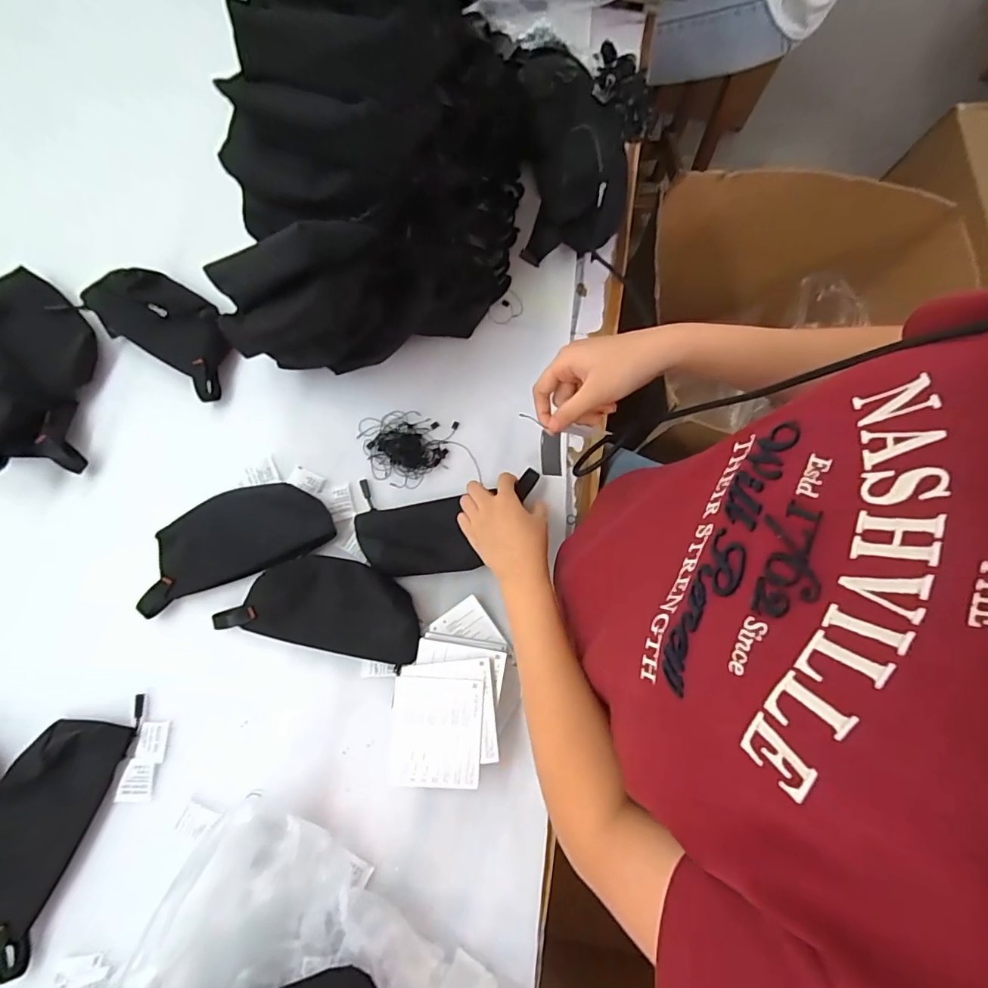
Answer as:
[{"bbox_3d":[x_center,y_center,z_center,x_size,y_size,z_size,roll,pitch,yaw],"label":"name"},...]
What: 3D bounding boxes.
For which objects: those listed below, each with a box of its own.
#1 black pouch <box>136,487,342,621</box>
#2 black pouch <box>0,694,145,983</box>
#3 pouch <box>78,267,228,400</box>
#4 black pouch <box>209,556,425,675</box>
[{"bbox_3d":[-0.296,0.050,0.541,0.220,0.034,0.094,-20,78,-7],"label":"black pouch"},{"bbox_3d":[-0.451,0.319,0.471,0.100,0.037,0.246,20,80,4],"label":"black pouch"},{"bbox_3d":[-0.401,-0.210,0.585,0.207,0.035,0.100,34,77,5],"label":"pouch"},{"bbox_3d":[-0.181,0.120,0.521,0.207,0.025,0.098,15,80,3],"label":"black pouch"}]

